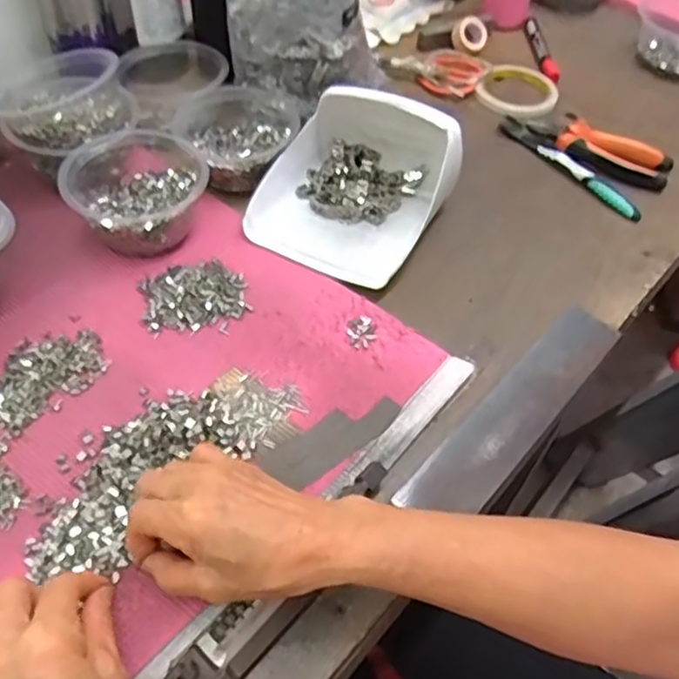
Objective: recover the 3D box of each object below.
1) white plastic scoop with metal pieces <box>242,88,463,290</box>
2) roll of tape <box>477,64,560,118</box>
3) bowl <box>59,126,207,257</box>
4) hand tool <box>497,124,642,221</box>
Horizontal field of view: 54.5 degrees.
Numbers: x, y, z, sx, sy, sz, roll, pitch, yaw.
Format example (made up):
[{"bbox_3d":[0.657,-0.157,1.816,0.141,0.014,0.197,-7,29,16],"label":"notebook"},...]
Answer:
[{"bbox_3d":[0.015,-0.148,0.589,0.156,0.082,0.177,25,54,14],"label":"white plastic scoop with metal pieces"},{"bbox_3d":[0.206,-0.291,0.771,0.092,0.012,0.099,3,52,-3],"label":"roll of tape"},{"bbox_3d":[-0.174,-0.131,0.567,0.114,0.064,0.119,3,52,-3],"label":"bowl"},{"bbox_3d":[0.236,-0.178,0.682,0.016,0.015,0.181,-30,60,-25],"label":"hand tool"}]

